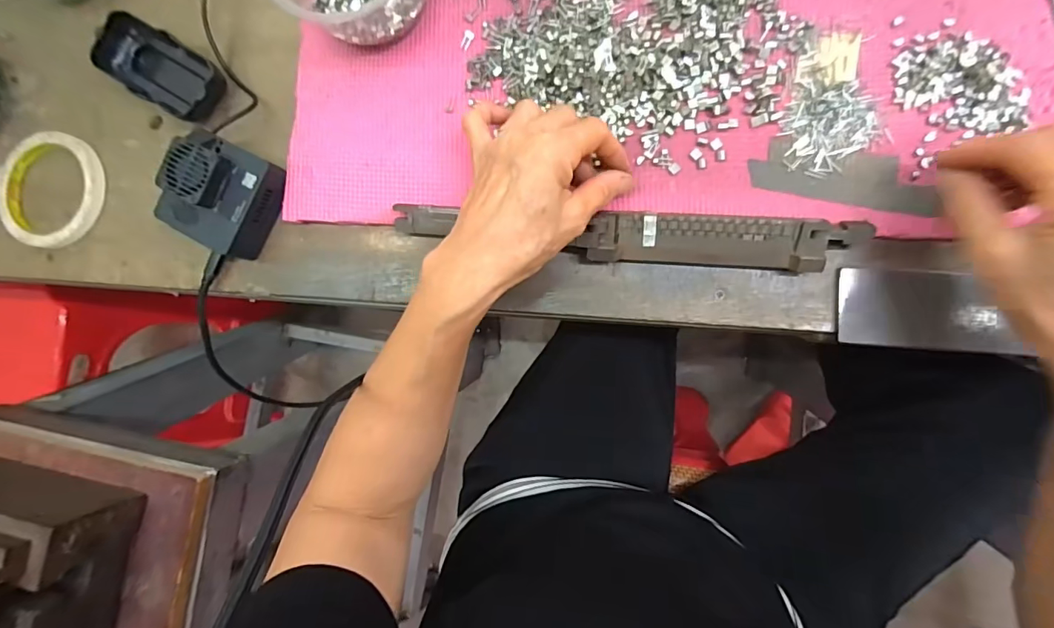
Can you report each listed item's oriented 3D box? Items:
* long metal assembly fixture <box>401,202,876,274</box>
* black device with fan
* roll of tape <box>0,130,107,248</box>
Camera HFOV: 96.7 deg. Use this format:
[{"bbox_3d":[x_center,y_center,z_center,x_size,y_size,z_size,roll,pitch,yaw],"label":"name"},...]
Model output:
[{"bbox_3d":[0.058,-0.053,0.319,0.307,0.013,0.031,5,91,9],"label":"long metal assembly fixture"},{"bbox_3d":[-0.233,-0.090,0.355,0.075,0.043,0.082,28,92,8],"label":"black device with fan"},{"bbox_3d":[-0.403,-0.105,0.396,0.093,0.013,0.094,0,87,7],"label":"roll of tape"}]

